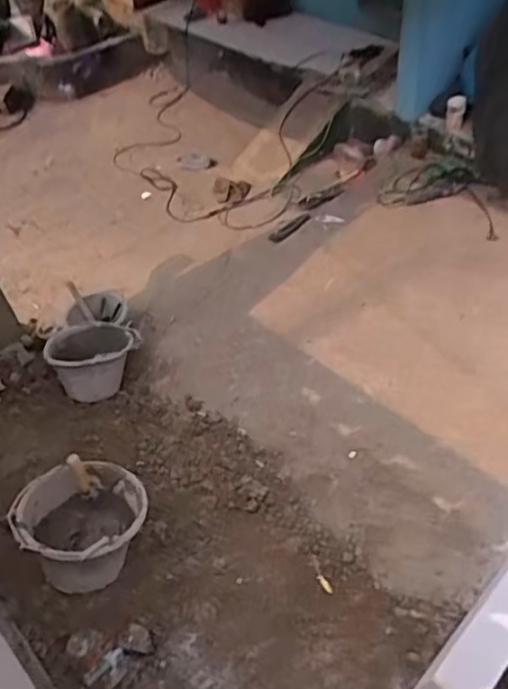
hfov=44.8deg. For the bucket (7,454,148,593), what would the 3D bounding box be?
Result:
[{"bbox_3d":[-0.415,0.434,1.517,0.287,0.230,0.269,-3,45,4],"label":"bucket"}]

